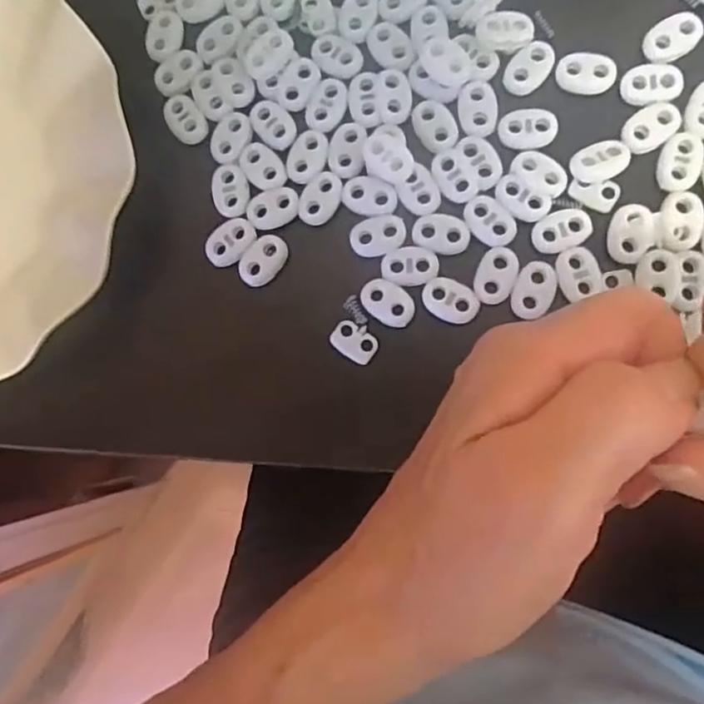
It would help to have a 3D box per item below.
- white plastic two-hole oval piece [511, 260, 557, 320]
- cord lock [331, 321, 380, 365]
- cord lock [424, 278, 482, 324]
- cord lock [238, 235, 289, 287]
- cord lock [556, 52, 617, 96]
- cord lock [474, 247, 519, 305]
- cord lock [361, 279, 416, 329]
[{"bbox_3d":[0.070,-0.024,0.242,0.015,0.004,0.022,17,88,8],"label":"white plastic two-hole oval piece"},{"bbox_3d":[0.001,-0.004,0.252,0.019,0.004,0.014,38,91,8],"label":"cord lock"},{"bbox_3d":[0.038,-0.020,0.245,0.023,0.004,0.016,19,89,8],"label":"cord lock"},{"bbox_3d":[-0.036,-0.038,0.258,0.015,0.004,0.023,36,91,8],"label":"cord lock"},{"bbox_3d":[0.092,-0.110,0.247,0.022,0.005,0.014,11,87,8],"label":"cord lock"},{"bbox_3d":[0.056,-0.030,0.244,0.015,0.004,0.022,19,89,8],"label":"cord lock"},{"bbox_3d":[0.014,-0.020,0.249,0.023,0.004,0.016,37,91,8],"label":"cord lock"}]

